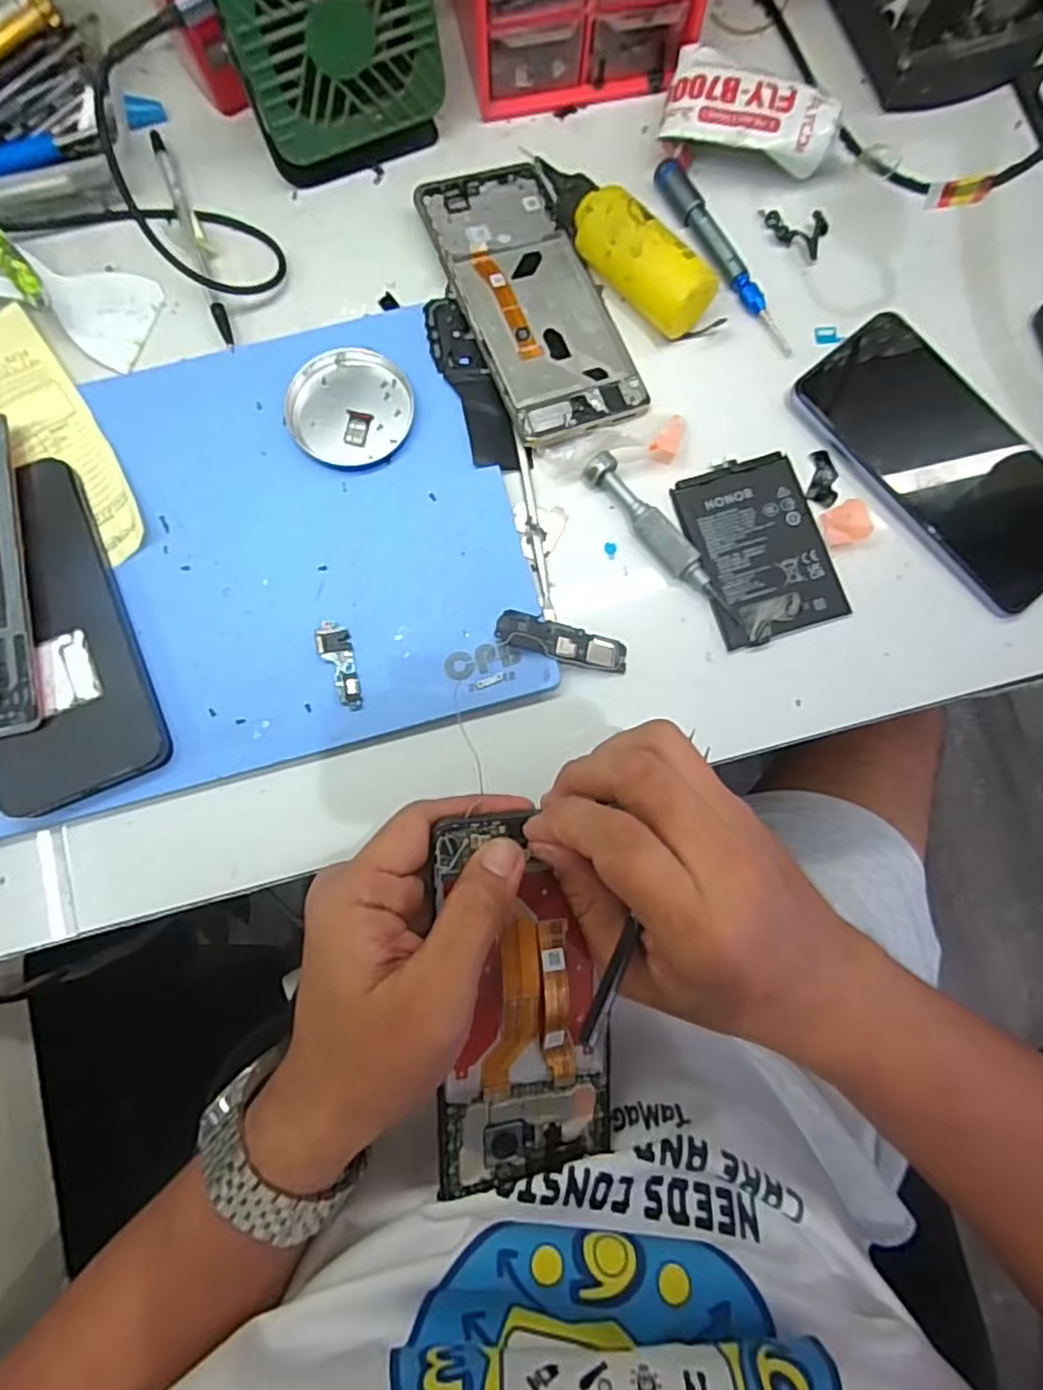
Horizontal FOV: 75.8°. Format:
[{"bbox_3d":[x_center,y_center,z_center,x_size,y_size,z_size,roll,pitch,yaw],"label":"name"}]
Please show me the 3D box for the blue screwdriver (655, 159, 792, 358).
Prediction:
[{"bbox_3d":[0.112,-0.241,0.368,0.015,0.010,0.126,-30,82,-5],"label":"blue screwdriver"}]

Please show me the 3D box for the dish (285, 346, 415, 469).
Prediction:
[{"bbox_3d":[-0.089,-0.151,0.347,0.062,0.005,0.064,0,81,0],"label":"dish"}]

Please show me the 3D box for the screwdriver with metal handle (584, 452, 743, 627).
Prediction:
[{"bbox_3d":[0.072,-0.078,0.339,0.018,0.014,0.108,-39,83,-6],"label":"screwdriver with metal handle"}]

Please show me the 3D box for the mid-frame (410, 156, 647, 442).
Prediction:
[{"bbox_3d":[0.006,-0.215,0.361,0.075,0.014,0.163,-21,81,-4],"label":"mid-frame"}]

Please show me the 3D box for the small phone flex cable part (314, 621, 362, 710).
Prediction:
[{"bbox_3d":[-0.088,-0.014,0.324,0.017,0.005,0.044,-13,81,-2],"label":"small phone flex cable part"}]

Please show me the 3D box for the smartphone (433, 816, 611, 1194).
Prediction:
[{"bbox_3d":[0.000,0.126,0.279,0.073,0.011,0.155,-5,95,-18],"label":"smartphone"}]

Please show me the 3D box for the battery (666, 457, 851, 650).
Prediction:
[{"bbox_3d":[0.123,-0.077,0.344,0.068,0.006,0.094,-17,81,-3],"label":"battery"}]

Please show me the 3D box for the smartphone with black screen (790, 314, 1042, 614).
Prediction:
[{"bbox_3d":[0.223,-0.124,0.348,0.074,0.012,0.164,-41,83,-6],"label":"smartphone with black screen"}]

